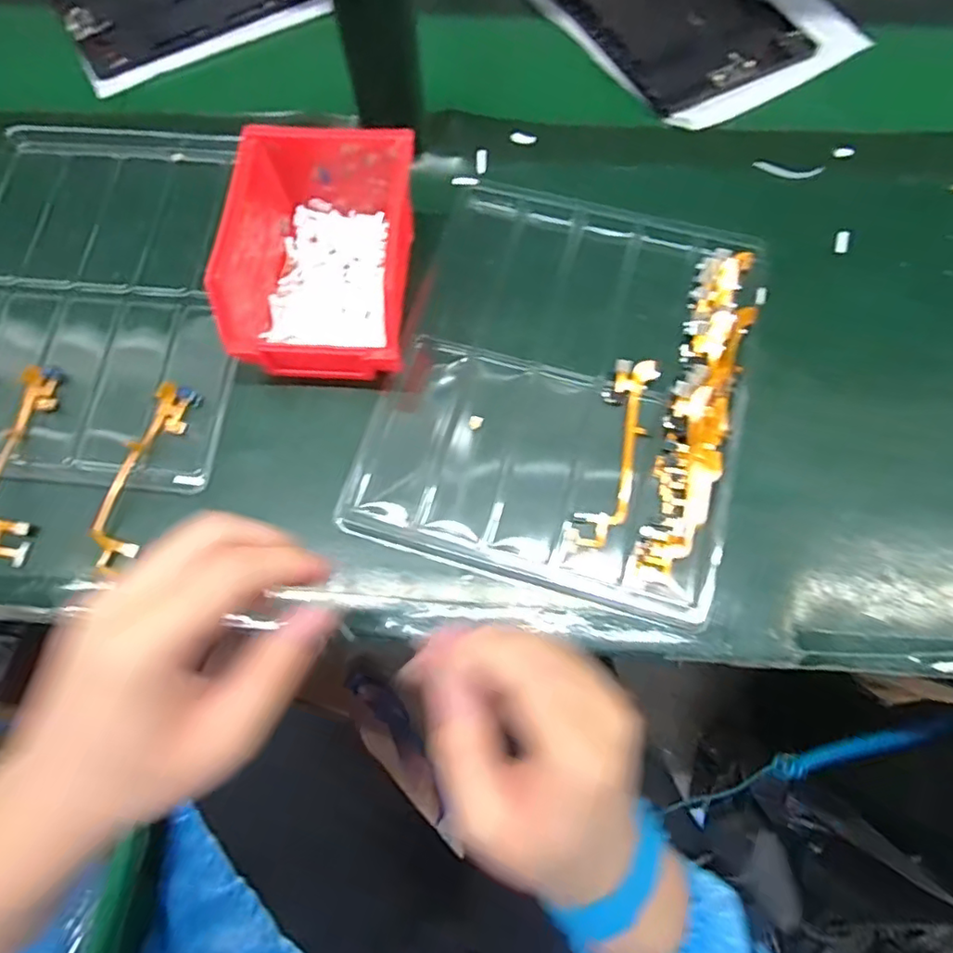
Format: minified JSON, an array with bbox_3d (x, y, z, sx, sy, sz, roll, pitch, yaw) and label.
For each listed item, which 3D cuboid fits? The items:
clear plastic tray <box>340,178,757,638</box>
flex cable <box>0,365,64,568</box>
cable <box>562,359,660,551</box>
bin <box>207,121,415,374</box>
[{"bbox_3d":[0.060,-0.068,0.372,0.217,0.017,0.275,15,70,7],"label":"clear plastic tray"},{"bbox_3d":[-0.280,-0.011,0.352,0.031,0.007,0.128,-5,69,-1],"label":"flex cable"},{"bbox_3d":[0.084,-0.015,0.354,0.031,0.004,0.128,15,74,12],"label":"cable"},{"bbox_3d":[-0.095,-0.138,0.364,0.100,0.075,0.140,4,69,2],"label":"bin"}]

